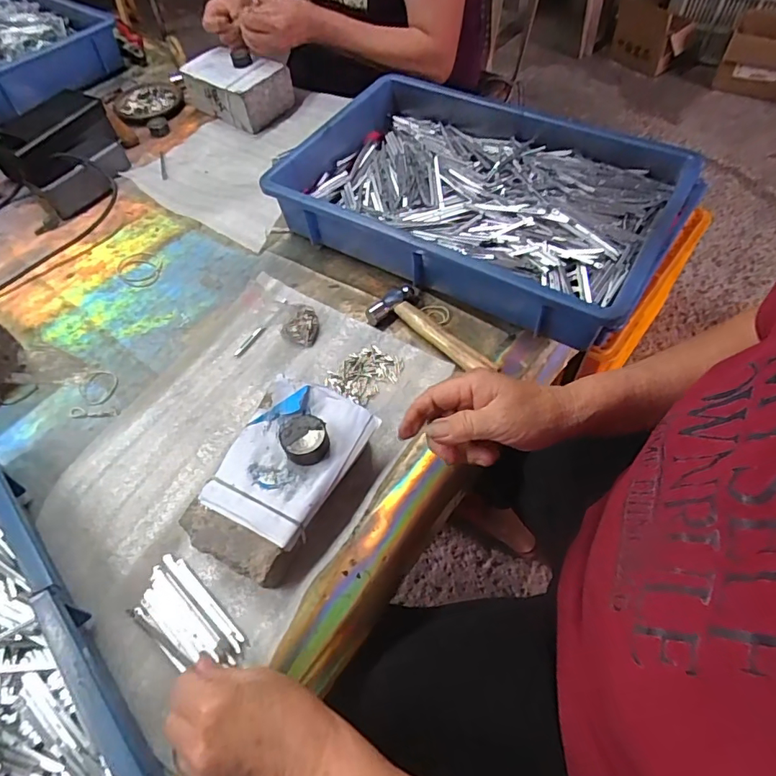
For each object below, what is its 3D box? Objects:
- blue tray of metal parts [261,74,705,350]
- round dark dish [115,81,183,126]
[{"bbox_3d":[0.104,-0.230,0.609,0.426,0.087,0.280,27,62,20],"label":"blue tray of metal parts"},{"bbox_3d":[-0.409,-0.489,0.855,0.112,0.015,0.142,-24,58,-12],"label":"round dark dish"}]

